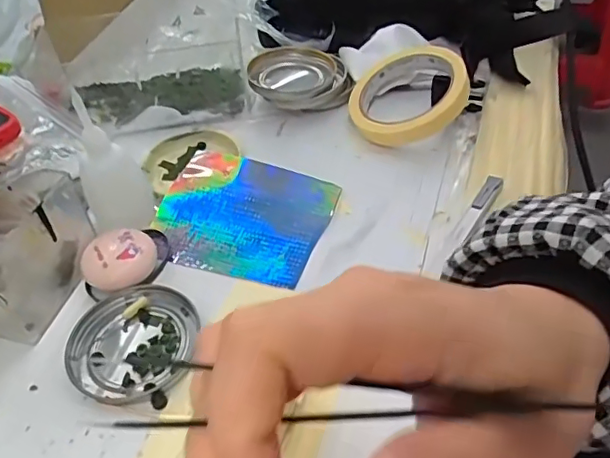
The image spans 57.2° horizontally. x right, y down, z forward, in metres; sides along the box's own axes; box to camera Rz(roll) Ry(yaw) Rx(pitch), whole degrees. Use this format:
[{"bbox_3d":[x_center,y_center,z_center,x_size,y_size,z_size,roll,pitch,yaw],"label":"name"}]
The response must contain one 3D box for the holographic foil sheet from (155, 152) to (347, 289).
[{"bbox_3d":[-0.047,-0.011,0.412,0.122,0.010,0.103,15,55,14],"label":"holographic foil sheet"}]

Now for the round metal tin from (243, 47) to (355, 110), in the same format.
[{"bbox_3d":[-0.005,-0.138,0.507,0.089,0.029,0.077,-3,47,2],"label":"round metal tin"}]

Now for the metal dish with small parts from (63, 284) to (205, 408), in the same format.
[{"bbox_3d":[-0.106,0.069,0.343,0.076,0.007,0.076,-2,47,3],"label":"metal dish with small parts"}]

